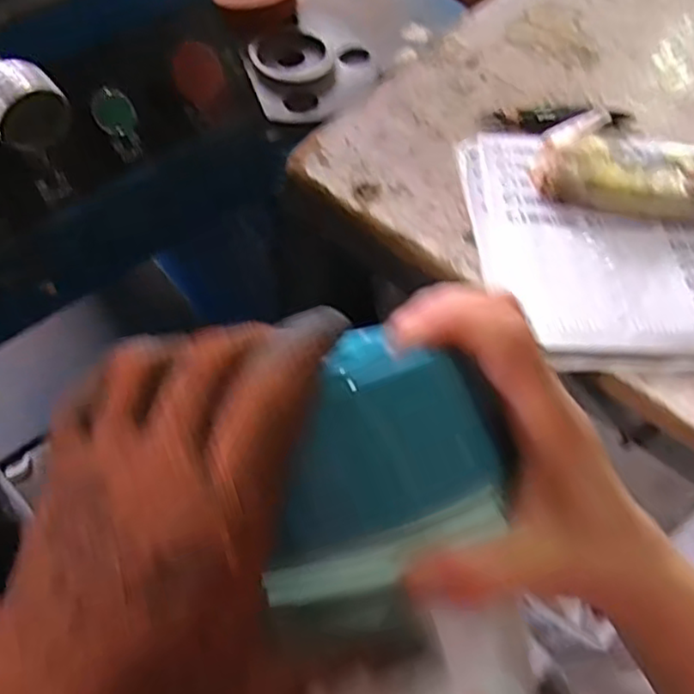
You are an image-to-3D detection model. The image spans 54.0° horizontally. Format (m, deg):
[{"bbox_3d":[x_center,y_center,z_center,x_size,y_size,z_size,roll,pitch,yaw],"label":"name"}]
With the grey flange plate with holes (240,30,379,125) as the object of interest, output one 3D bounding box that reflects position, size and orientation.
[{"bbox_3d":[-0.027,-0.243,0.607,0.117,0.016,0.105,-14,60,-13],"label":"grey flange plate with holes"}]

